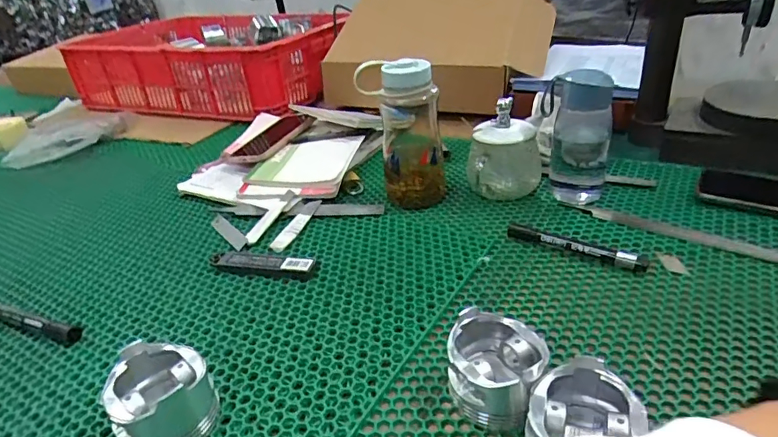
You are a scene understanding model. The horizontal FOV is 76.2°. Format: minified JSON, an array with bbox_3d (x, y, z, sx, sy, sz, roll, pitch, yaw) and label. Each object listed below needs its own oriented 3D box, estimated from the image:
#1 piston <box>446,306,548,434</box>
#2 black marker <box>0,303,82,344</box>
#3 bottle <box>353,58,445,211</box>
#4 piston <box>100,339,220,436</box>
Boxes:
[{"bbox_3d":[0.082,0.114,0.379,0.068,0.052,0.074,4,32,14],"label":"piston"},{"bbox_3d":[-0.372,0.101,0.502,0.152,0.017,0.019,8,33,20],"label":"black marker"},{"bbox_3d":[0.020,-0.107,0.630,0.107,0.180,0.078,-6,31,-2],"label":"bottle"},{"bbox_3d":[-0.169,0.135,0.375,0.065,0.056,0.068,-12,31,-11],"label":"piston"}]

